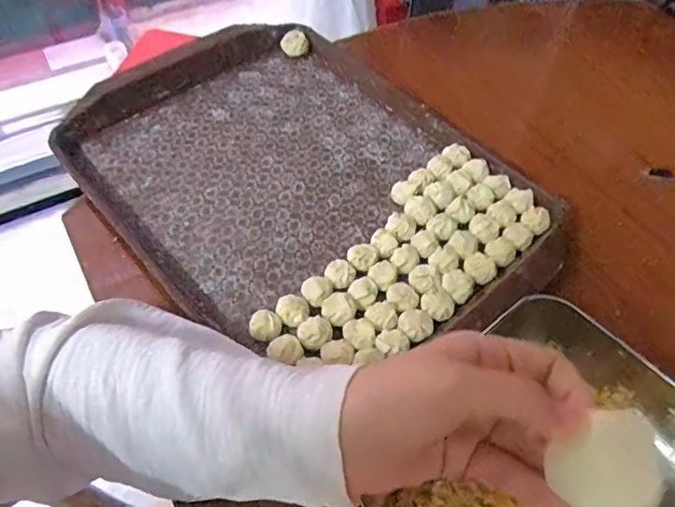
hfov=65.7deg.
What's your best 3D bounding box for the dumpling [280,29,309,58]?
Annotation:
[{"bbox_3d":[-0.047,-0.229,0.571,0.029,0.016,0.027,-1,54,-3],"label":"dumpling"}]

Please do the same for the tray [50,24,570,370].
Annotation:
[{"bbox_3d":[-0.033,-0.074,0.460,0.293,0.029,0.409,-38,61,-23],"label":"tray"}]

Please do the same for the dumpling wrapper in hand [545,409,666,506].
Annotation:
[{"bbox_3d":[0.116,0.091,0.220,0.045,0.004,0.040,-41,80,9],"label":"dumpling wrapper in hand"}]

